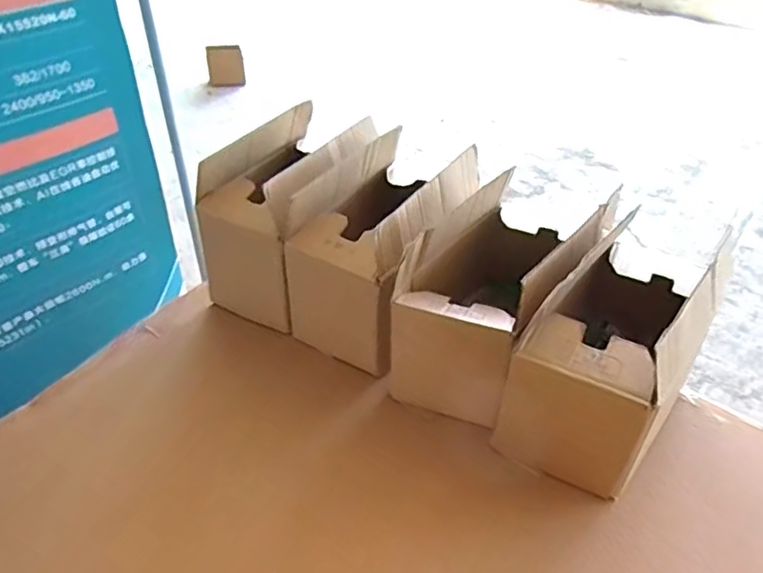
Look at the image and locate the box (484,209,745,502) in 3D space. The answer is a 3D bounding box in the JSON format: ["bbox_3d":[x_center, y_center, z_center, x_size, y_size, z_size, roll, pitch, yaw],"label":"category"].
[{"bbox_3d":[0.242,0.068,0.644,0.149,0.212,0.205,26,46,26],"label":"box"}]

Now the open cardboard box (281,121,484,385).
[{"bbox_3d":[0.008,-0.046,0.771,0.143,0.214,0.220,28,47,28],"label":"open cardboard box"}]

